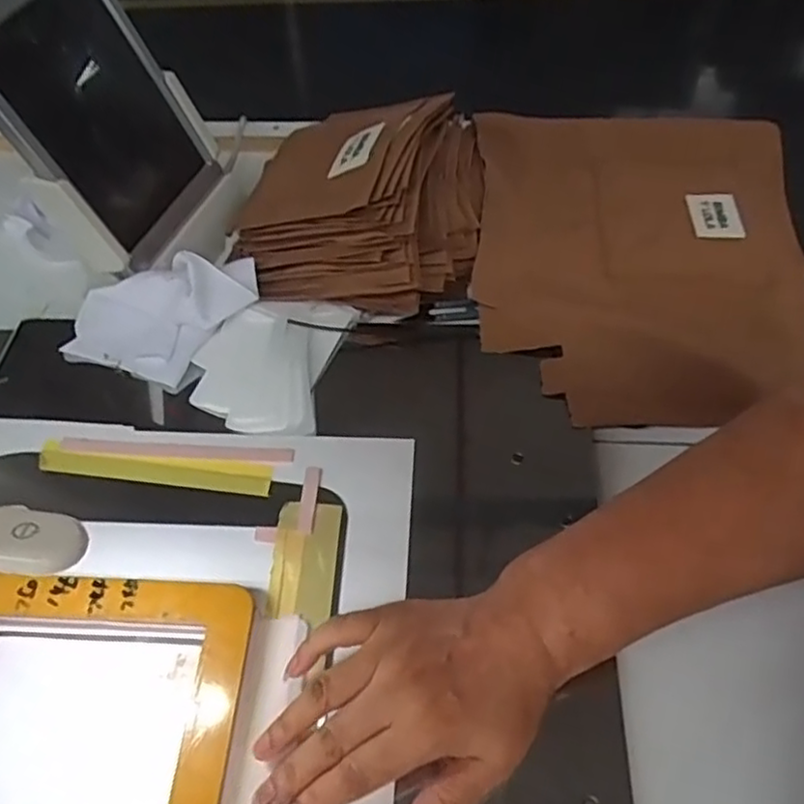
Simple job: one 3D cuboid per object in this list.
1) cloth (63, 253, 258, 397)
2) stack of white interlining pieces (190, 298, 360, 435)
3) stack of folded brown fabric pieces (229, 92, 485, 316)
[{"bbox_3d":[-0.188,-0.063,0.527,0.157,0.055,0.088,-7,55,-3],"label":"cloth"},{"bbox_3d":[-0.101,-0.038,0.524,0.100,0.025,0.125,9,55,8],"label":"stack of white interlining pieces"},{"bbox_3d":[-0.035,-0.193,0.597,0.209,0.080,0.242,0,55,2],"label":"stack of folded brown fabric pieces"}]

